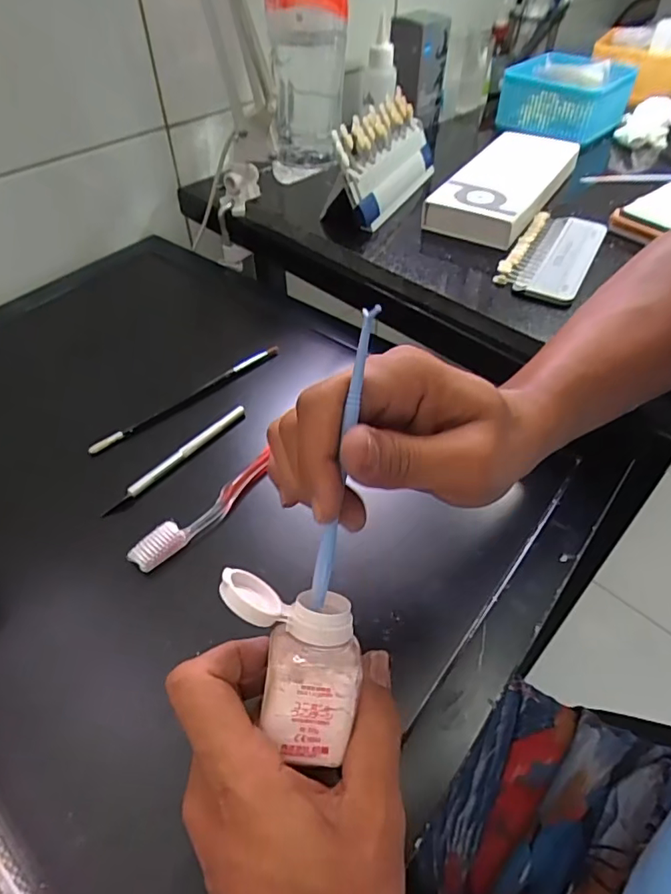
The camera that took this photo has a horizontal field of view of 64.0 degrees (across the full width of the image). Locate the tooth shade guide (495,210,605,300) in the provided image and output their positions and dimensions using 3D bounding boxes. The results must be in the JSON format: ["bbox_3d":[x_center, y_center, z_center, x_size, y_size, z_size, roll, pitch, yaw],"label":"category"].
[{"bbox_3d":[0.198,-0.176,0.487,0.068,0.009,0.139,23,51,19],"label":"tooth shade guide"}]

